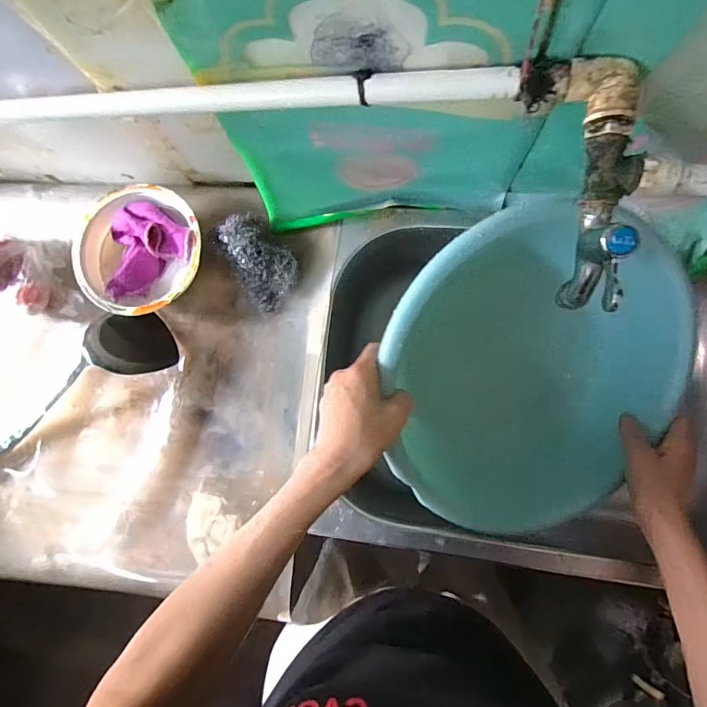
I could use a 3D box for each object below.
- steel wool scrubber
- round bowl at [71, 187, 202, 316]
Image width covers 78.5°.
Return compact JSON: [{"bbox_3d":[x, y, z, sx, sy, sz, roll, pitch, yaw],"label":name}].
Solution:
[{"bbox_3d":[-0.113,-0.111,0.511,0.075,0.041,0.118,-32,82,2],"label":"steel wool scrubber"},{"bbox_3d":[-0.251,-0.120,0.522,0.156,0.054,0.147,-1,84,6],"label":"round bowl"}]

